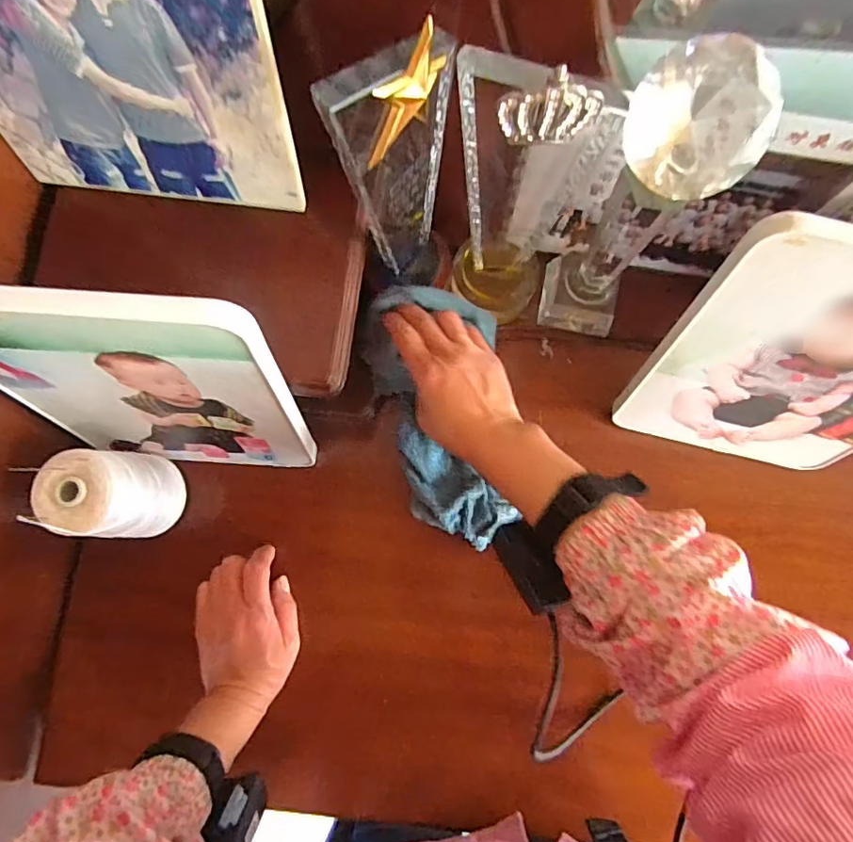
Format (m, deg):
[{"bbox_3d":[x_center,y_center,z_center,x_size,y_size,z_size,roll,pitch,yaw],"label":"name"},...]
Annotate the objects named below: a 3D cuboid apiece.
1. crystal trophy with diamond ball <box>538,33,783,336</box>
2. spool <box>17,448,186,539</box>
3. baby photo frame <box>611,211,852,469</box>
[{"bbox_3d":[0.148,-0.143,0.404,0.078,0.270,0.059,11,81,2],"label":"crystal trophy with diamond ball"},{"bbox_3d":[-0.251,0.057,0.440,0.061,0.104,0.065,0,81,0],"label":"spool"},{"bbox_3d":[0.276,-0.037,0.394,0.202,0.243,0.014,13,62,2],"label":"baby photo frame"}]

